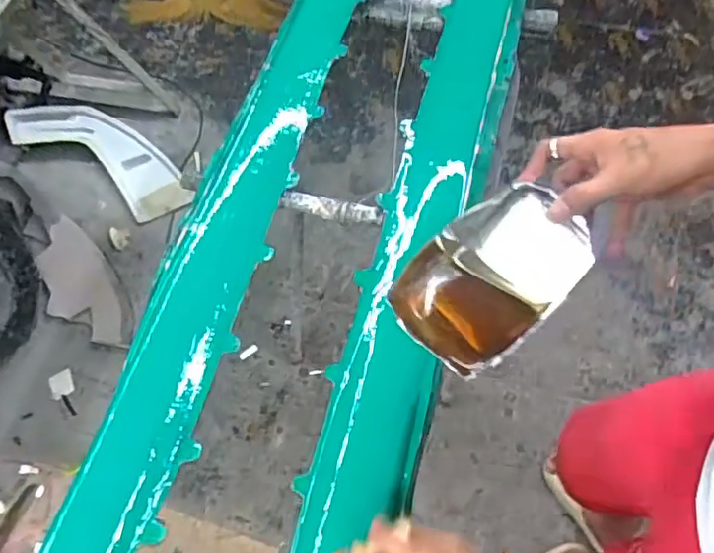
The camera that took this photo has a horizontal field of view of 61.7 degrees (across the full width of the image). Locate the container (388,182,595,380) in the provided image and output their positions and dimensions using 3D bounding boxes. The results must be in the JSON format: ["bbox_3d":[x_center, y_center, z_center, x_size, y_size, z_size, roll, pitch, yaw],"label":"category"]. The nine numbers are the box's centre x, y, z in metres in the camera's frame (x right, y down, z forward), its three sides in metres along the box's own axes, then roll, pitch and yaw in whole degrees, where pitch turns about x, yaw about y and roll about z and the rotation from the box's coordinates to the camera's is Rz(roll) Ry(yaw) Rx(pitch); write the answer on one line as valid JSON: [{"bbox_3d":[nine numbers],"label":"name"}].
[{"bbox_3d":[0.125,0.006,0.574,0.186,0.075,0.130,-35,80,-7],"label":"container"}]

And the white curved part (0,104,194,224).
[{"bbox_3d":[-0.763,-0.371,1.802,0.628,0.066,0.215,31,79,8],"label":"white curved part"}]

